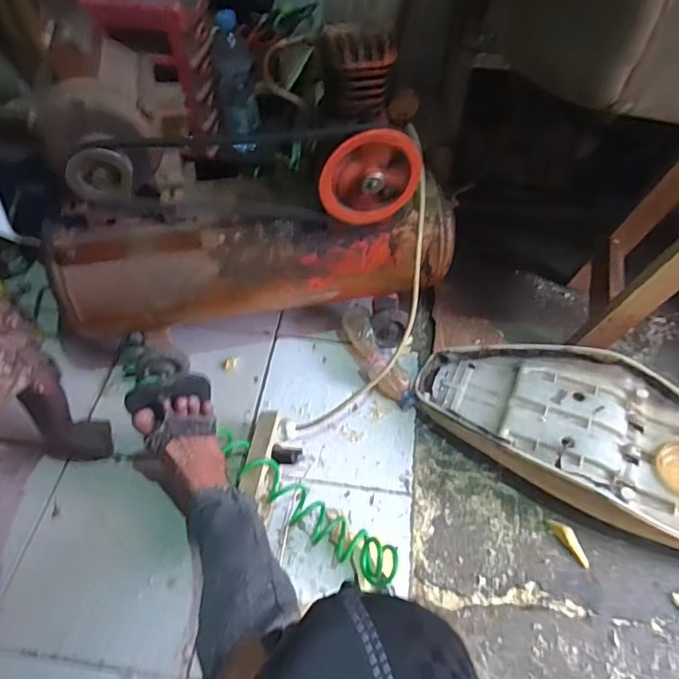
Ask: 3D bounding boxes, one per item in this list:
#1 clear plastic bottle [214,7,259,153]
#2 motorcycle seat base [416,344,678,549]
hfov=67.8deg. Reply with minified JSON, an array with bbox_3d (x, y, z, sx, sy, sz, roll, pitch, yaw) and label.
[{"bbox_3d":[-0.193,-0.471,0.938,0.072,0.231,0.060,-4,52,-3],"label":"clear plastic bottle"},{"bbox_3d":[0.473,0.183,0.845,0.694,0.103,0.287,15,54,11],"label":"motorcycle seat base"}]

